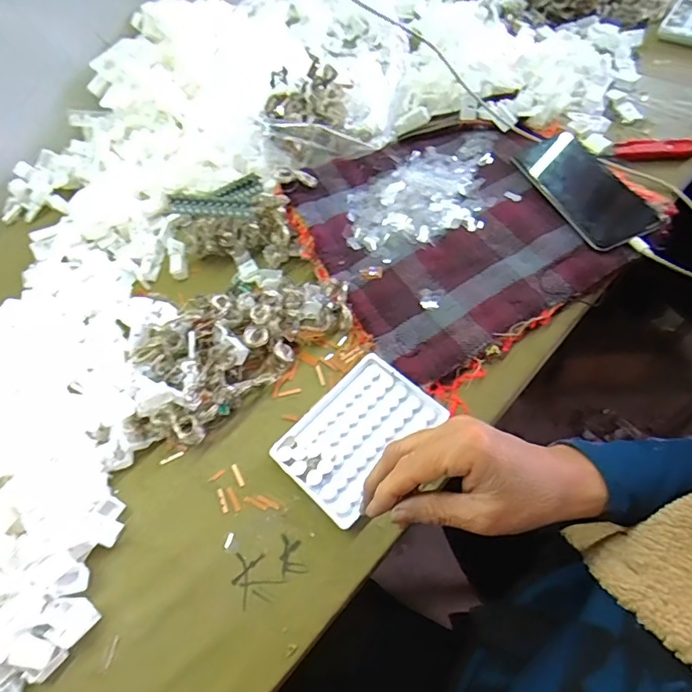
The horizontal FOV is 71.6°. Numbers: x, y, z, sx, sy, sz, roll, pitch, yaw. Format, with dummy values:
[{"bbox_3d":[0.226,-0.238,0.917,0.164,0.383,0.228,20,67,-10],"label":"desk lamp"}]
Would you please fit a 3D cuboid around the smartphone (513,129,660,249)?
[{"bbox_3d":[0.255,-0.176,0.514,0.088,0.017,0.177,-18,57,-9],"label":"smartphone"}]

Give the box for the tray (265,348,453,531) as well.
[{"bbox_3d":[0.010,0.074,0.413,0.090,0.016,0.129,40,70,18],"label":"tray"}]

